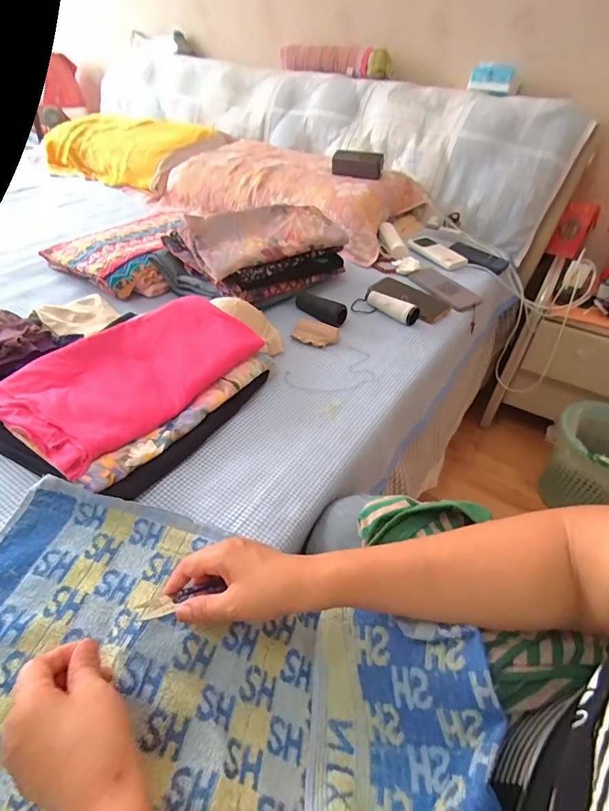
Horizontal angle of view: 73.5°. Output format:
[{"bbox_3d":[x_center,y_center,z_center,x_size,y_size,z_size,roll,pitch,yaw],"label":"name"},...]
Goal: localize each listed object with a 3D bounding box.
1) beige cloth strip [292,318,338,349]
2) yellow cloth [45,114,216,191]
[{"bbox_3d":[0.020,-0.129,0.722,0.077,0.006,0.053,22,66,7],"label":"beige cloth strip"},{"bbox_3d":[-0.603,-0.841,1.351,0.576,0.164,0.286,21,47,15],"label":"yellow cloth"}]

